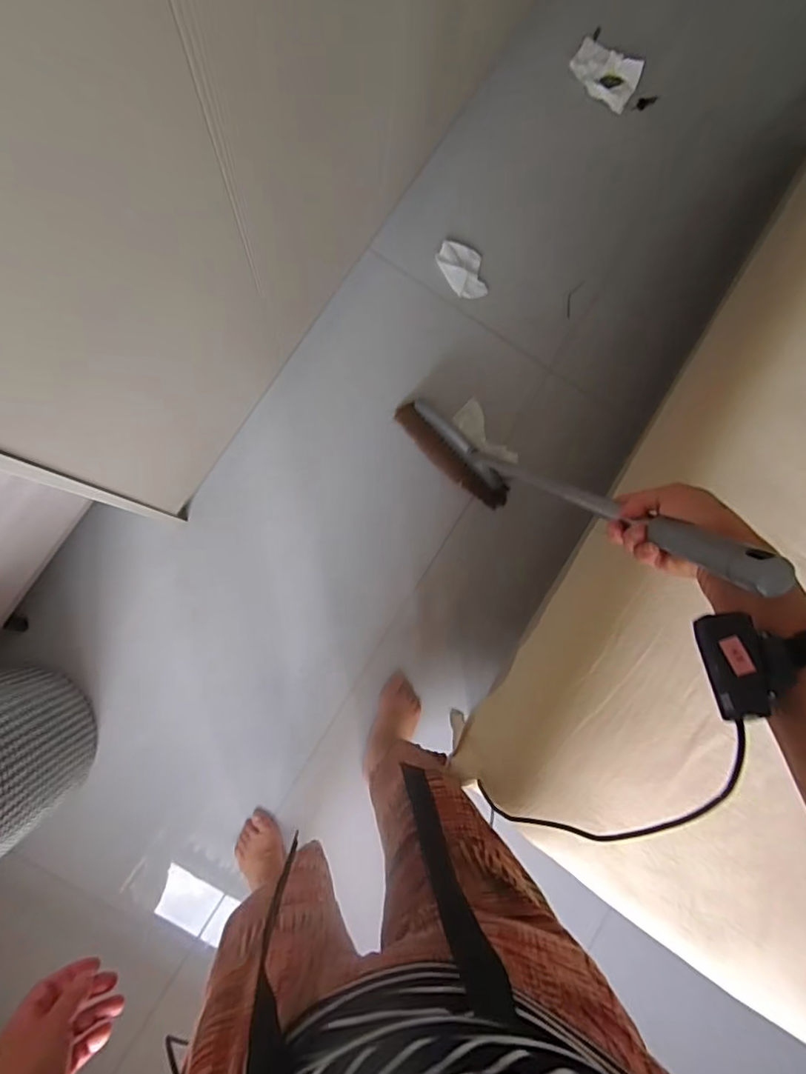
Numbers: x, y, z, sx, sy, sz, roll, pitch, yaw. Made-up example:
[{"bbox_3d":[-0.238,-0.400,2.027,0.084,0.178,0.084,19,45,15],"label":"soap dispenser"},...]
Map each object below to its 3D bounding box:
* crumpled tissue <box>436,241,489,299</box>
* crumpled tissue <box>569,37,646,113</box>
[{"bbox_3d":[0.139,-0.644,1.297,0.113,0.016,0.141,-9,87,-6],"label":"crumpled tissue"},{"bbox_3d":[0.520,-1.194,1.386,0.177,0.025,0.133,30,89,2],"label":"crumpled tissue"}]

